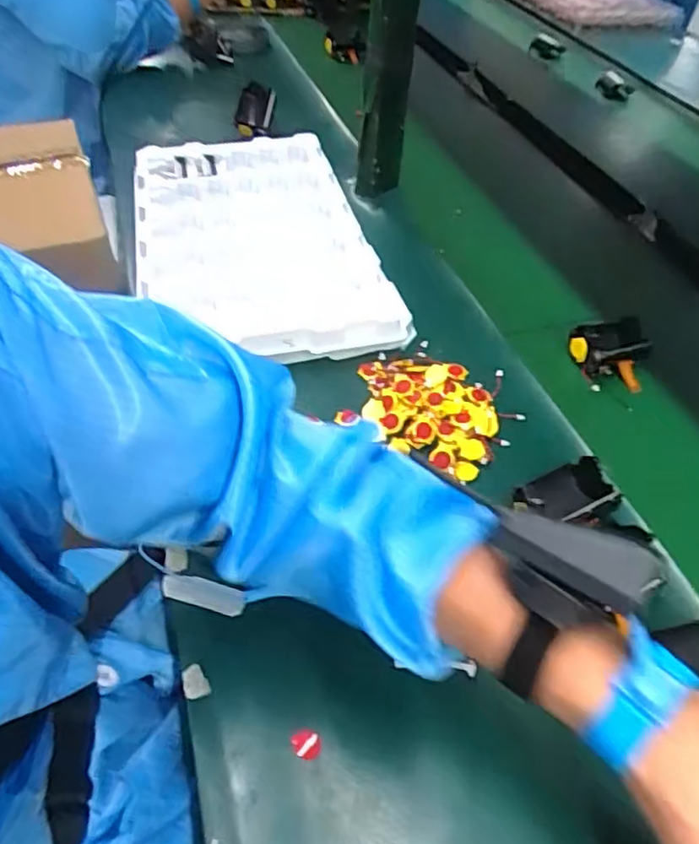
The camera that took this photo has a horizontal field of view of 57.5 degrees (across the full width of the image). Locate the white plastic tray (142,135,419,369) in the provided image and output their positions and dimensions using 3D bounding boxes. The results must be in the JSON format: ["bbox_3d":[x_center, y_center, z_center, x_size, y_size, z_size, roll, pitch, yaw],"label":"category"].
[{"bbox_3d":[-0.111,-0.223,0.770,0.276,0.047,0.447,-8,48,-10],"label":"white plastic tray"}]

